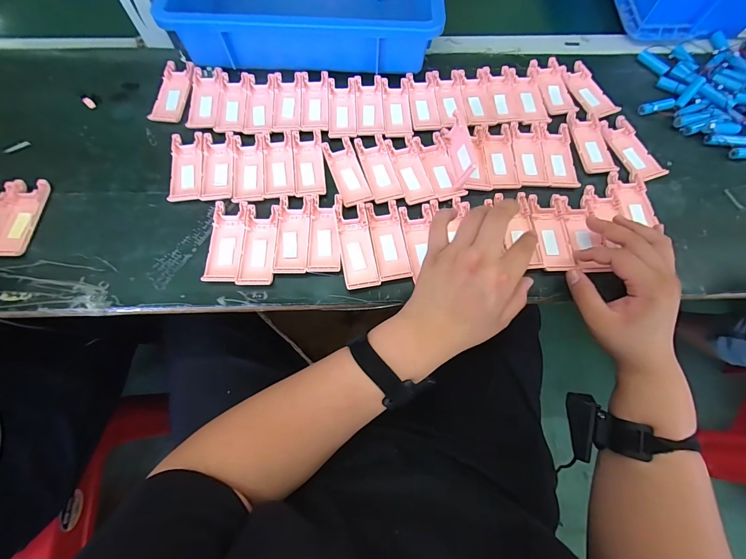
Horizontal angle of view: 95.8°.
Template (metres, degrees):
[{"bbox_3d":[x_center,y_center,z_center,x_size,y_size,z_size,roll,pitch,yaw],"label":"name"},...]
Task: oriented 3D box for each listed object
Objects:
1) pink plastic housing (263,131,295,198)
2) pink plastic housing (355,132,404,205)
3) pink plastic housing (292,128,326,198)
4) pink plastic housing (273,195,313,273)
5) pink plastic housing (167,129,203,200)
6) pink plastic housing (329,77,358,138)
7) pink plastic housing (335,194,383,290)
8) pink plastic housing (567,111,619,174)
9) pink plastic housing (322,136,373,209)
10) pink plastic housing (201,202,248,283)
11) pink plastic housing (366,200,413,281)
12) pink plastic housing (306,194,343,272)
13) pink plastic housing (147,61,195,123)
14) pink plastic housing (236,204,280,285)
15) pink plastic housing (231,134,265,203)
[{"bbox_3d":[-0.126,-0.153,0.448,0.039,0.008,0.101,-6,72,-2],"label":"pink plastic housing"},{"bbox_3d":[0.009,-0.148,0.451,0.041,0.007,0.104,-16,73,-5],"label":"pink plastic housing"},{"bbox_3d":[-0.086,-0.156,0.449,0.041,0.007,0.103,-5,72,-2],"label":"pink plastic housing"},{"bbox_3d":[-0.098,-0.056,0.413,0.039,0.010,0.104,0,72,0],"label":"pink plastic housing"},{"bbox_3d":[-0.246,-0.149,0.445,0.038,0.009,0.103,-7,72,-3],"label":"pink plastic housing"},{"bbox_3d":[-0.044,-0.244,0.483,0.039,0.009,0.106,-2,72,-1],"label":"pink plastic housing"},{"bbox_3d":[-0.022,-0.049,0.408,0.039,0.015,0.123,-11,72,-4],"label":"pink plastic housing"},{"bbox_3d":[0.306,-0.193,0.471,0.046,0.009,0.104,-8,72,-3],"label":"pink plastic housing"},{"bbox_3d":[-0.033,-0.143,0.447,0.039,0.007,0.104,-17,73,-6],"label":"pink plastic housing"},{"bbox_3d":[-0.177,-0.046,0.407,0.040,0.012,0.105,-1,72,-1],"label":"pink plastic housing"},{"bbox_3d":[0.019,-0.048,0.412,0.038,0.008,0.103,-10,72,-4],"label":"pink plastic housing"},{"bbox_3d":[-0.059,-0.059,0.412,0.039,0.015,0.103,0,72,0],"label":"pink plastic housing"},{"bbox_3d":[-0.288,-0.271,0.487,0.042,0.008,0.104,6,72,2],"label":"pink plastic housing"},{"bbox_3d":[-0.138,-0.043,0.405,0.042,0.012,0.105,-1,72,-1],"label":"pink plastic housing"},{"bbox_3d":[-0.165,-0.148,0.443,0.040,0.009,0.105,-8,72,-3],"label":"pink plastic housing"}]

